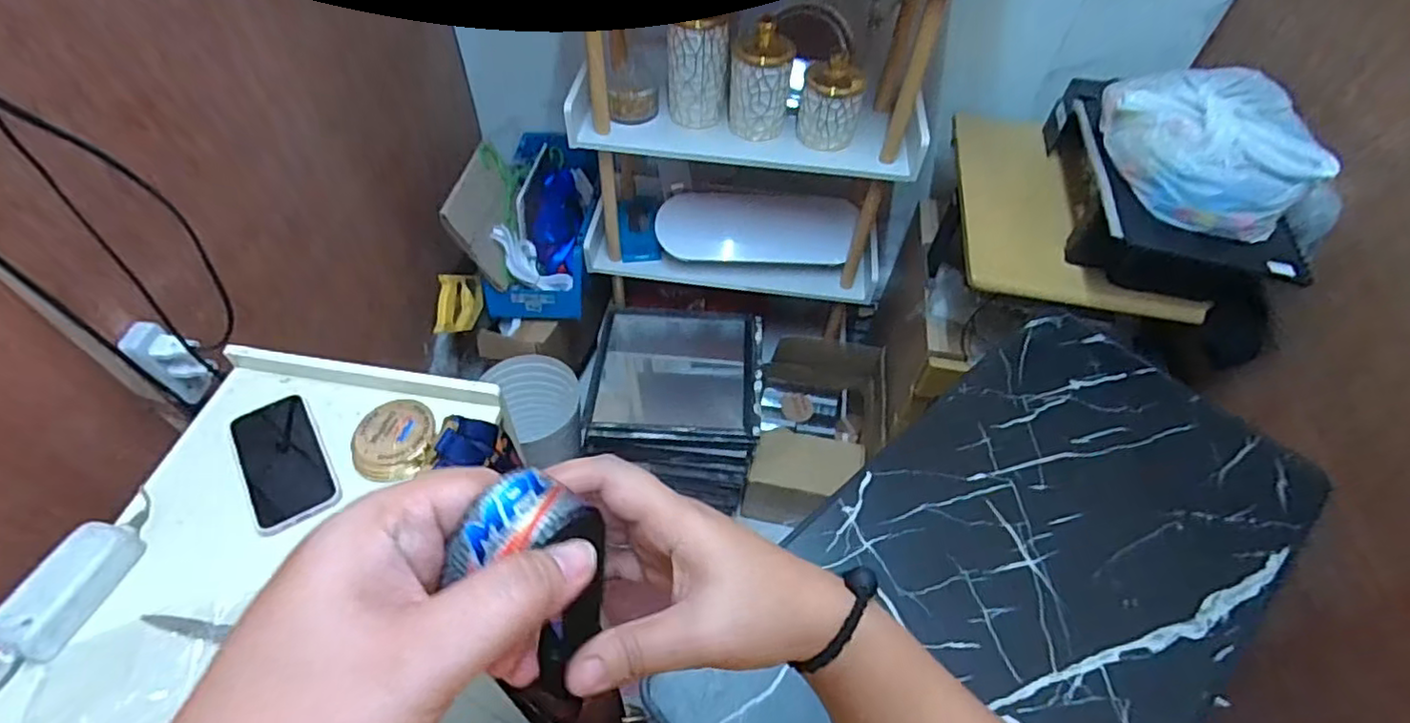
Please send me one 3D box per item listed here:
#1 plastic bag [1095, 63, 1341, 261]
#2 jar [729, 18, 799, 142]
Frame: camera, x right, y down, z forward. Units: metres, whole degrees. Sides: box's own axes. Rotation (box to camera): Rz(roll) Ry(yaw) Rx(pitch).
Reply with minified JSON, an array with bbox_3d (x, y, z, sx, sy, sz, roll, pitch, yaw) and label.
[{"bbox_3d":[0.720,-0.307,0.918,0.251,0.116,0.306,-7,53,-8],"label":"plastic bag"},{"bbox_3d":[0.096,-0.491,1.126,0.102,0.171,0.093,2,52,-1],"label":"jar"}]

